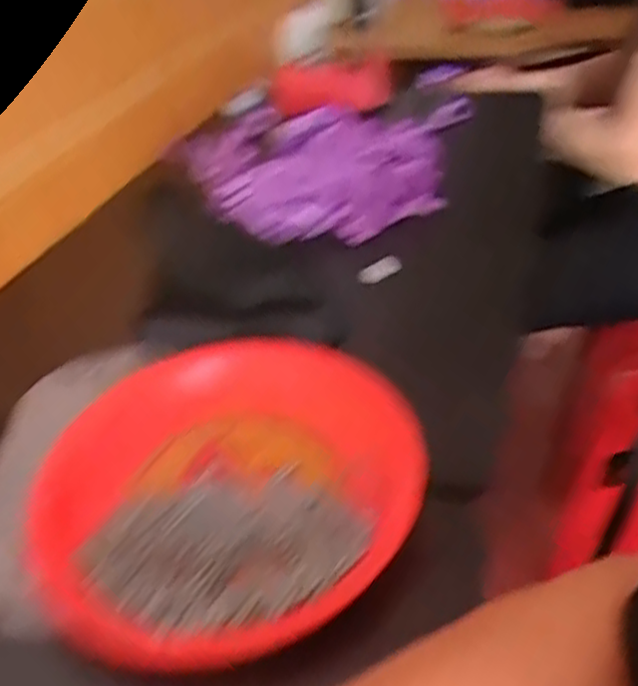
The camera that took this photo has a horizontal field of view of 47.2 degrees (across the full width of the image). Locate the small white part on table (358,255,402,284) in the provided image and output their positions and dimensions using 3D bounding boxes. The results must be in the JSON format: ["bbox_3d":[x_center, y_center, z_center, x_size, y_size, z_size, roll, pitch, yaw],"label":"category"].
[{"bbox_3d":[0.054,-0.065,0.665,0.045,0.018,0.009,-24,24,34],"label":"small white part on table"}]

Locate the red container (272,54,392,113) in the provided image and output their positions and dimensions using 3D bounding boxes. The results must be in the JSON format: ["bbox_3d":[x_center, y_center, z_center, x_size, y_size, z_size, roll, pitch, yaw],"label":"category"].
[{"bbox_3d":[0.013,-0.355,1.014,0.177,0.070,0.064,6,37,17],"label":"red container"}]

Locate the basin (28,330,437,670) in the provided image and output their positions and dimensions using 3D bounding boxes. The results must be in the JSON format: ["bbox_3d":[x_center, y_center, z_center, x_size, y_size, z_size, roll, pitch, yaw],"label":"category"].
[{"bbox_3d":[-0.052,0.084,0.432,0.227,0.057,0.210,-27,40,-26],"label":"basin"}]

